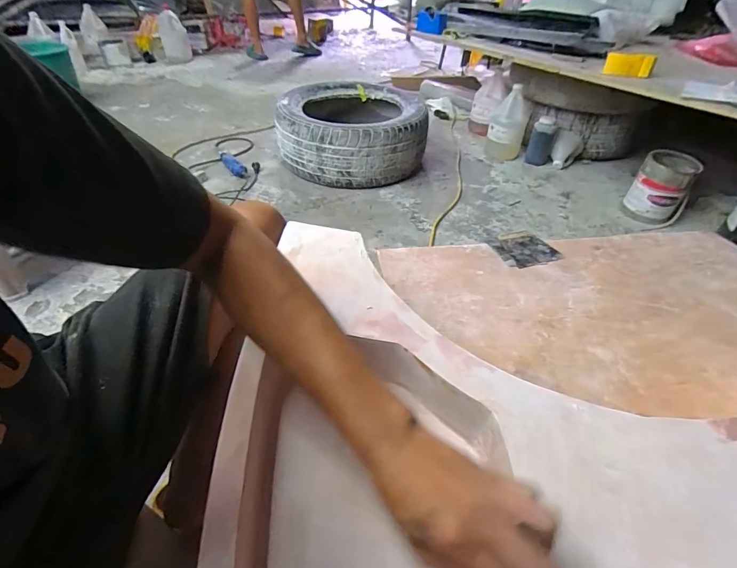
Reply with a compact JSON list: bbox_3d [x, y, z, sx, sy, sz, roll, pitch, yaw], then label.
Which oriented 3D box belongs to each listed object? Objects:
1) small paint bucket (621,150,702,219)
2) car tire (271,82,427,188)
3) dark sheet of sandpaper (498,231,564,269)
[{"bbox_3d":[1.037,-0.352,1.395,0.157,0.176,0.171,2,42,-2],"label":"small paint bucket"},{"bbox_3d":[-0.070,-0.614,1.600,0.547,0.235,0.548,-2,42,-6],"label":"car tire"},{"bbox_3d":[0.320,-0.073,0.795,0.100,0.011,0.099,-9,44,-14],"label":"dark sheet of sandpaper"}]

